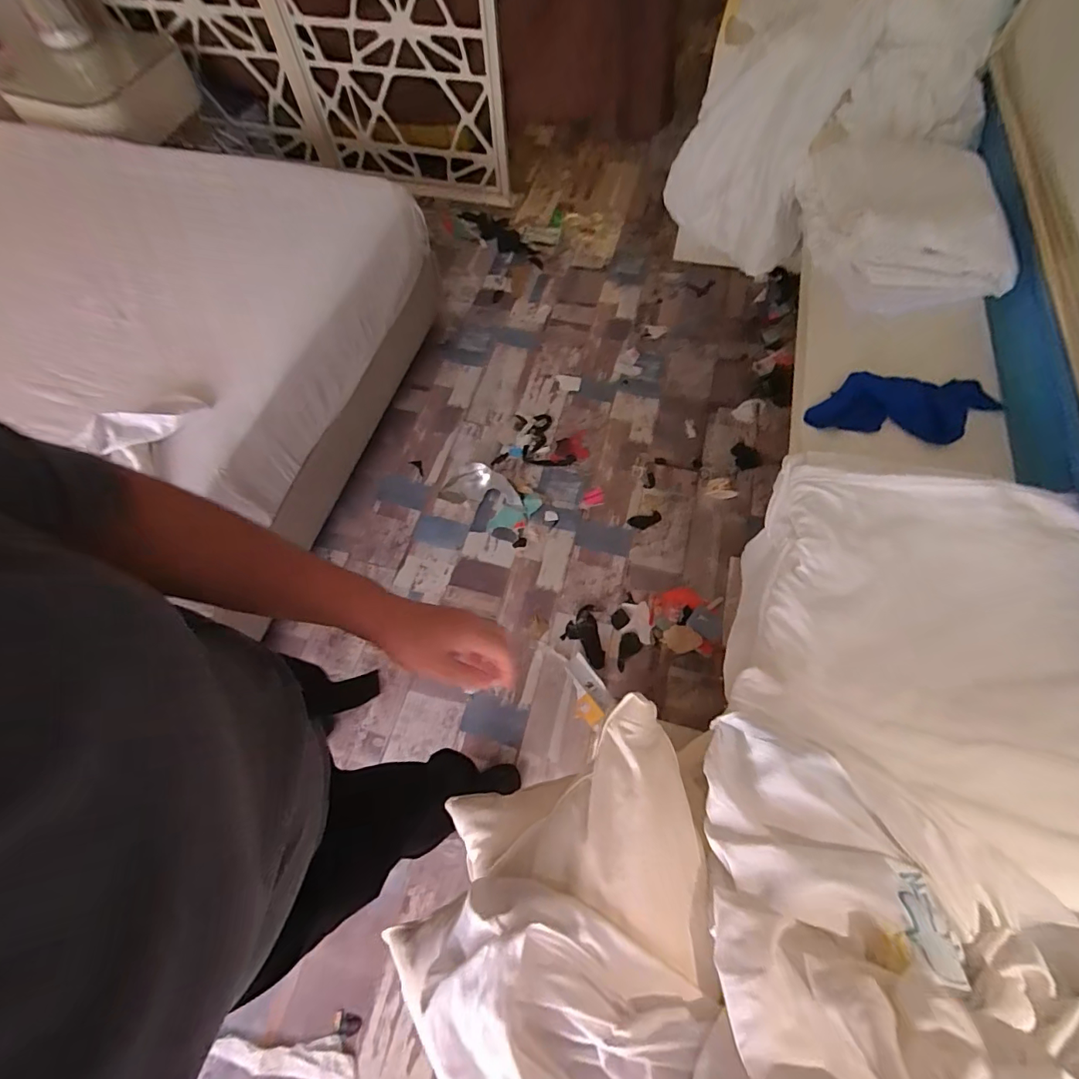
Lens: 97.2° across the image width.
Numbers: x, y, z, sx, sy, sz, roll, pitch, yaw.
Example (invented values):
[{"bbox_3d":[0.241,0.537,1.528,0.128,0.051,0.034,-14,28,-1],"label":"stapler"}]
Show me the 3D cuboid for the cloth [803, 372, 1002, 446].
[{"bbox_3d":[0.560,-0.199,0.723,0.282,0.033,0.111,-1,64,2],"label":"cloth"}]

